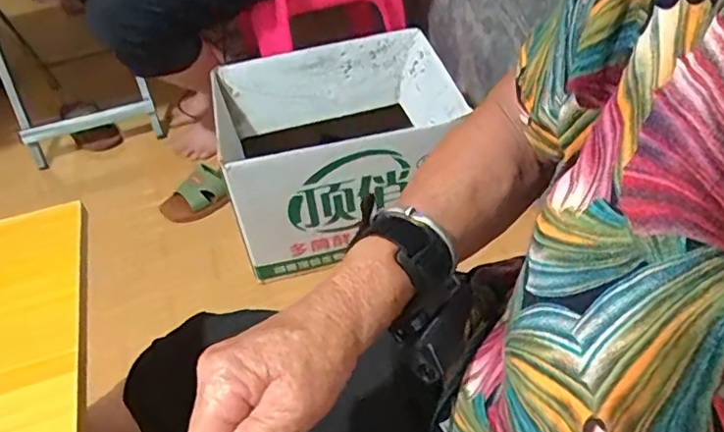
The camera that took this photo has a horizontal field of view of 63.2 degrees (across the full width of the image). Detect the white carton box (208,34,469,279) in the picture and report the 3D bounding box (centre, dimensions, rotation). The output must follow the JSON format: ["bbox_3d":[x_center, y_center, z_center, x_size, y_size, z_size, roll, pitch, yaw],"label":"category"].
[{"bbox_3d":[-0.040,-0.109,1.031,0.376,0.259,0.275,-14,45,-8],"label":"white carton box"}]

